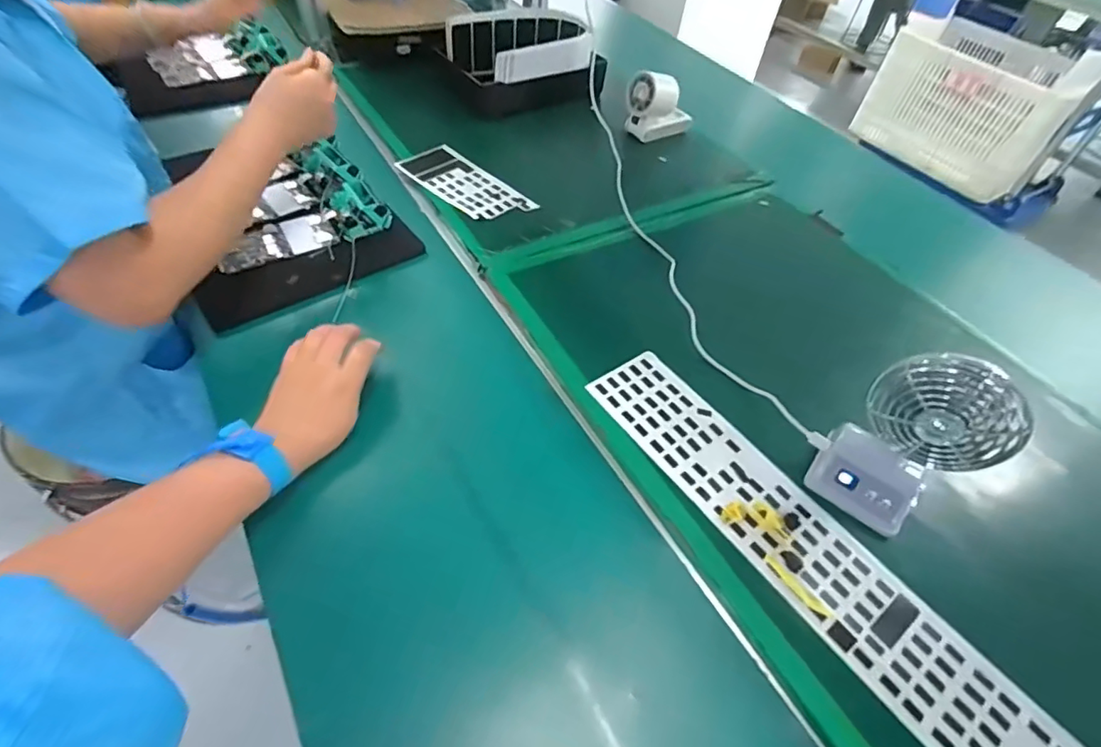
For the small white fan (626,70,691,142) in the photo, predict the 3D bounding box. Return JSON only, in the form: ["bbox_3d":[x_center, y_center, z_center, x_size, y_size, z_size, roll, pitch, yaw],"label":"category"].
[{"bbox_3d":[0.169,-0.415,0.819,0.114,0.095,0.053,-21,56,-21],"label":"small white fan"}]

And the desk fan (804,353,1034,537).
[{"bbox_3d":[0.286,0.057,0.429,0.074,0.153,0.092,-25,58,-24],"label":"desk fan"}]

